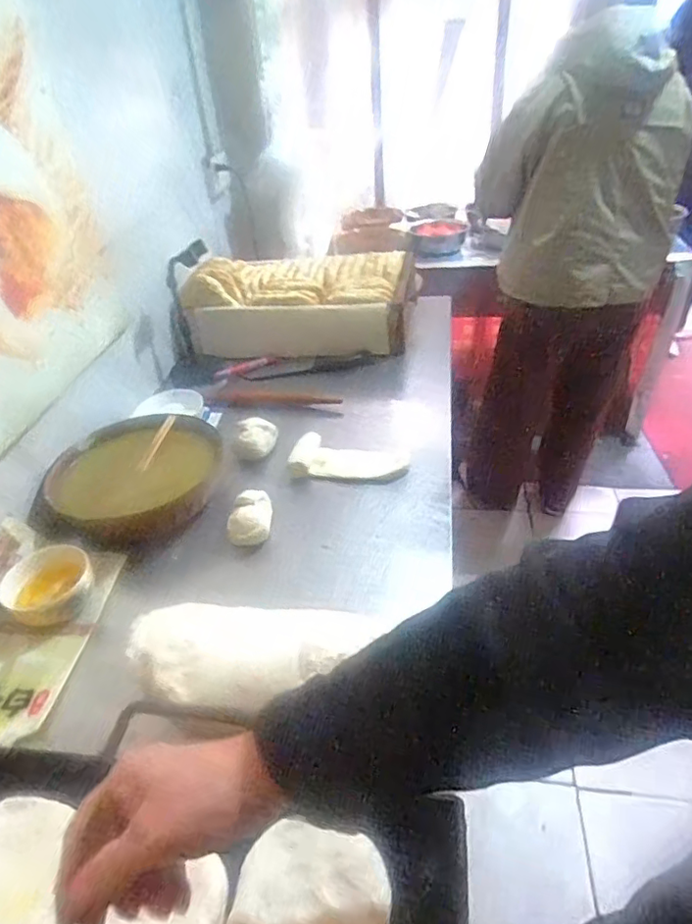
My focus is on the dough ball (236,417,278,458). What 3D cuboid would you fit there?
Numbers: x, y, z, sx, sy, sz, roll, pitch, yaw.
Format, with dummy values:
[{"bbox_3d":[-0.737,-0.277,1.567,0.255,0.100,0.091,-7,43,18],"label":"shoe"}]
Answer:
[{"bbox_3d":[-0.150,-0.043,0.972,0.076,0.045,0.057,-14,38,-13],"label":"dough ball"}]

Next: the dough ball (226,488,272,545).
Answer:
[{"bbox_3d":[-0.137,0.075,0.823,0.060,0.058,0.079,-4,37,1],"label":"dough ball"}]

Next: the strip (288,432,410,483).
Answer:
[{"bbox_3d":[0.005,-0.006,0.931,0.187,0.019,0.092,6,38,14],"label":"strip"}]

